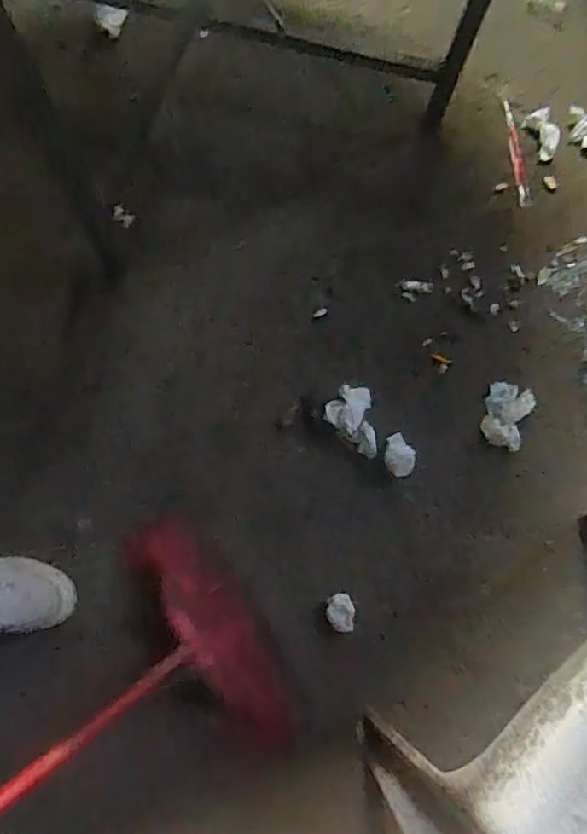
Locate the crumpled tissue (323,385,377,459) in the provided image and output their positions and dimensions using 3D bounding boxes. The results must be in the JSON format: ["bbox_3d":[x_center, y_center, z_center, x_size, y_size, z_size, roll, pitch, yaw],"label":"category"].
[{"bbox_3d":[0.091,0.006,0.946,0.081,0.042,0.119,-2,77,-2],"label":"crumpled tissue"}]

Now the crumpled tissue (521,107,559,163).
[{"bbox_3d":[0.456,-0.514,1.064,0.057,0.013,0.088,-24,80,-5],"label":"crumpled tissue"}]

